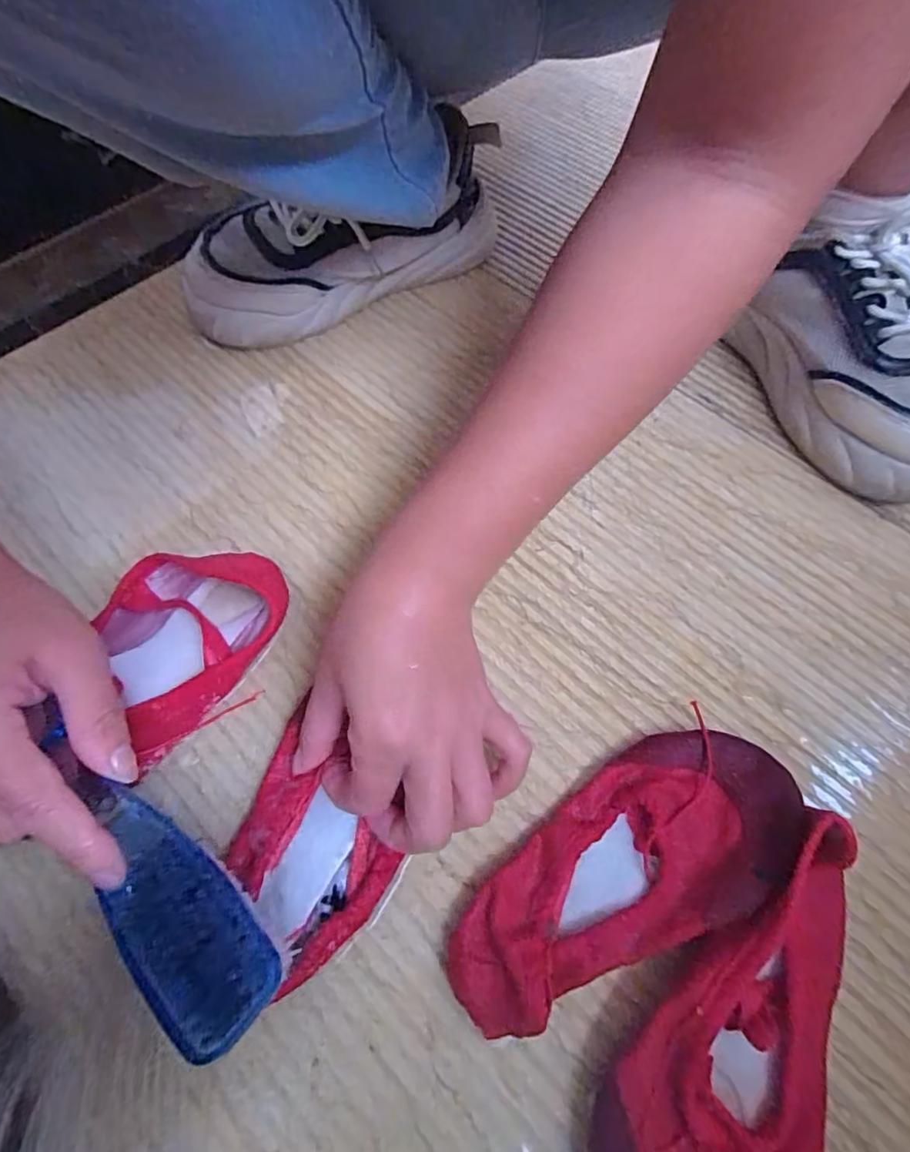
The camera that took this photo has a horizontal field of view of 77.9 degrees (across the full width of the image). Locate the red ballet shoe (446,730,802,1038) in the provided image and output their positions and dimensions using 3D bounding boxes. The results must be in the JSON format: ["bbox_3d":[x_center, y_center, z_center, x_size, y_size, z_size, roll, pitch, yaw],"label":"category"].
[{"bbox_3d":[0.075,0.130,0.254,0.168,0.029,0.071,-28,67,-14],"label":"red ballet shoe"}]

